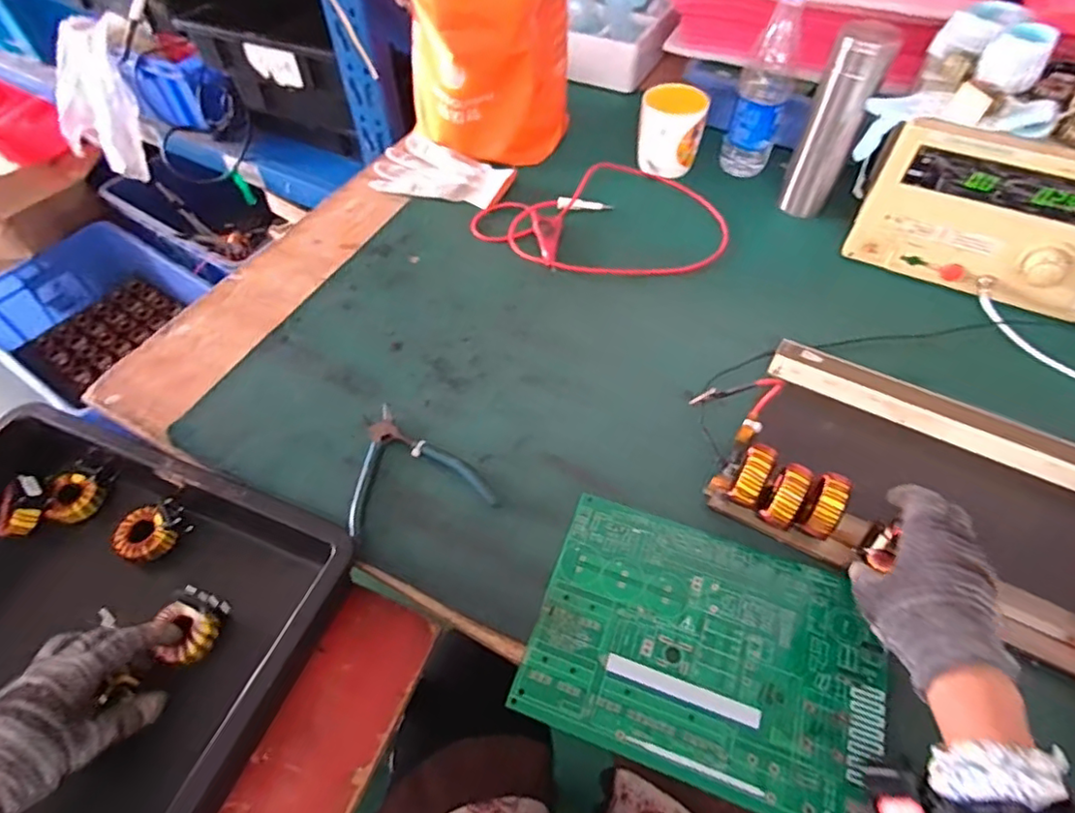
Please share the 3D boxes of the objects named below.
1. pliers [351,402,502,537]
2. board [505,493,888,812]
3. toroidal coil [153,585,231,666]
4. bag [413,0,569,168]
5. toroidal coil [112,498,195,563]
[{"bbox_3d":[-0.114,0.048,0.531,0.124,0.008,0.126,-14,55,-9],"label":"pliers"},{"bbox_3d":[0.128,0.182,0.444,0.250,0.006,0.178,16,56,12],"label":"board"},{"bbox_3d":[-0.277,0.175,0.460,0.043,0.021,0.055,11,56,8],"label":"toroidal coil"},{"bbox_3d":[-0.063,-0.486,0.772,0.199,0.230,0.219,1,54,1],"label":"bag"},{"bbox_3d":[-0.344,0.111,0.519,0.040,0.025,0.056,34,61,22],"label":"toroidal coil"}]

